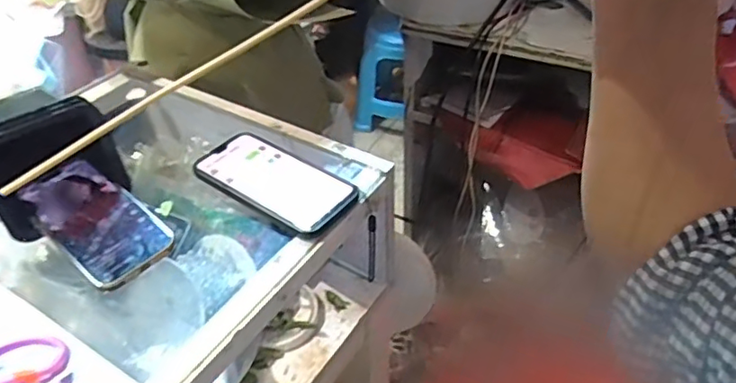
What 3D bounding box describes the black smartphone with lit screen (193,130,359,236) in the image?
[{"bbox_3d":[-0.089,-0.012,0.548,0.153,0.009,0.076,26,48,26],"label":"black smartphone with lit screen"}]

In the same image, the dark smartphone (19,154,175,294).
[{"bbox_3d":[-0.236,0.022,0.501,0.148,0.006,0.073,34,53,23],"label":"dark smartphone"}]

